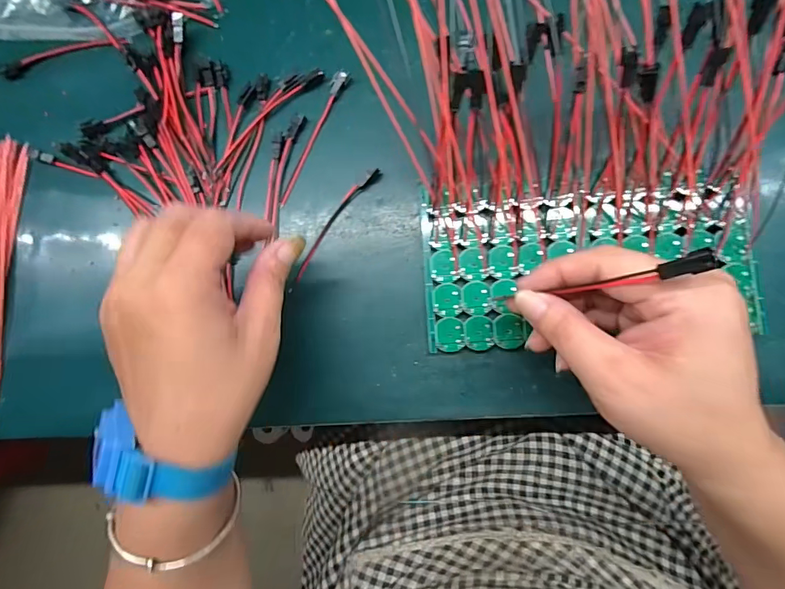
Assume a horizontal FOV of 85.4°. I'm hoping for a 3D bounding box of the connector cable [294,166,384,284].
[{"bbox_3d":[-0.040,-0.050,0.289,0.011,0.009,0.092,37,90,7],"label":"connector cable"}]

